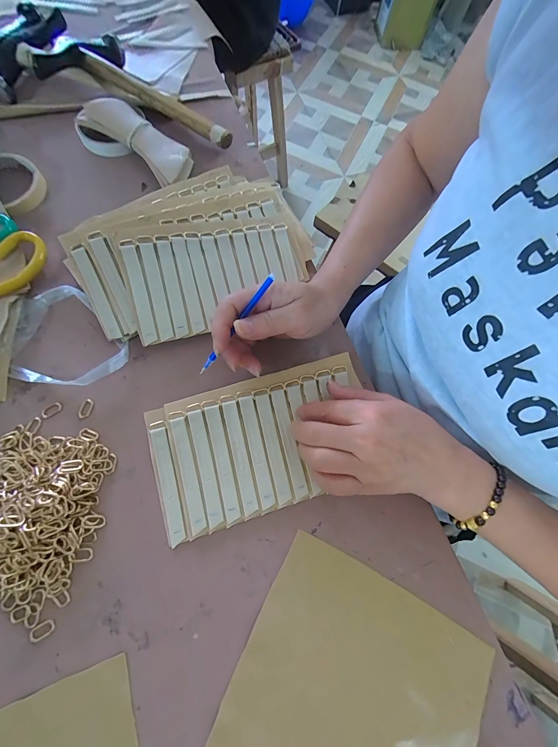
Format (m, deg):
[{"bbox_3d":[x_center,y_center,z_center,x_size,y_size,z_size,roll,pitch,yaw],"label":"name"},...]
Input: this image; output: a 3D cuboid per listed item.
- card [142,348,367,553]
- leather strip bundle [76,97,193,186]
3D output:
[{"bbox_3d":[-0.013,0.062,0.282,0.204,0.014,0.120,-17,73,-6],"label":"card"},{"bbox_3d":[-0.181,-0.294,0.378,0.167,0.026,0.073,36,72,8],"label":"leather strip bundle"}]

